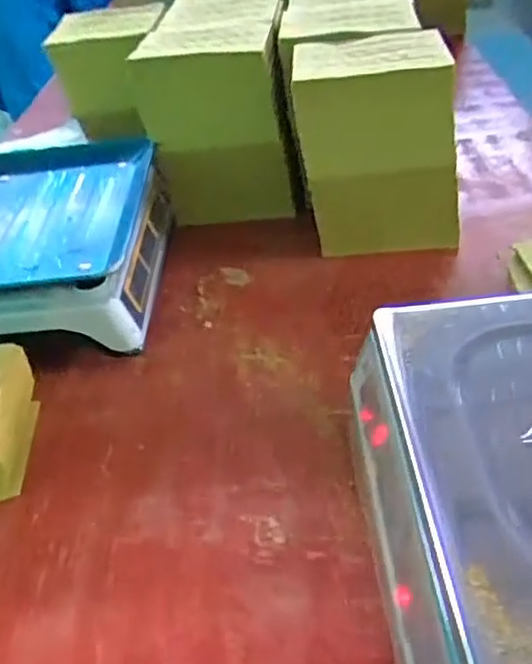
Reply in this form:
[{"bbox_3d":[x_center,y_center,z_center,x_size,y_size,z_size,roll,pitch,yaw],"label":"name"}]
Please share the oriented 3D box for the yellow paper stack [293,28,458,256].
[{"bbox_3d":[0.129,-0.207,0.780,0.172,0.221,0.140,-5,38,3],"label":"yellow paper stack"}]

